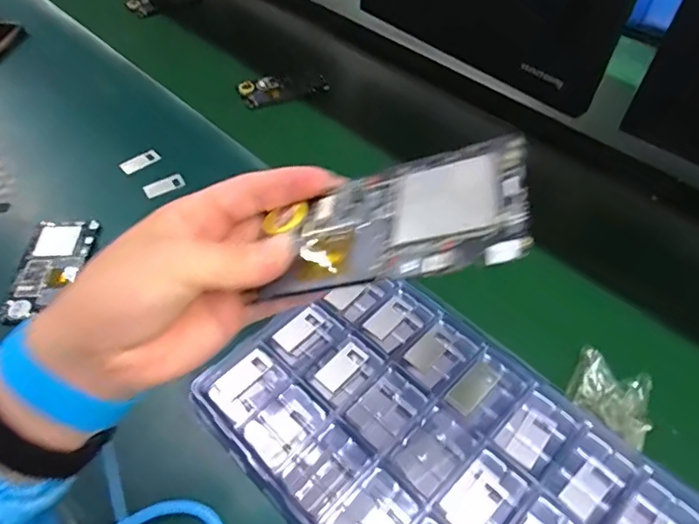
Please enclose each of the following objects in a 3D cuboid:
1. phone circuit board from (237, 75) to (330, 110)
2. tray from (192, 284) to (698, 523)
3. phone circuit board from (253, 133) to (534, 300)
[{"bbox_3d":[-0.092,-0.242,0.735,0.119,0.009,0.059,-16,52,-15],"label":"phone circuit board"},{"bbox_3d":[0.079,0.155,0.379,0.201,0.027,0.374,-37,61,-27],"label":"tray"},{"bbox_3d":[0.015,-0.019,0.224,0.114,0.005,0.065,-12,48,24],"label":"phone circuit board"}]

